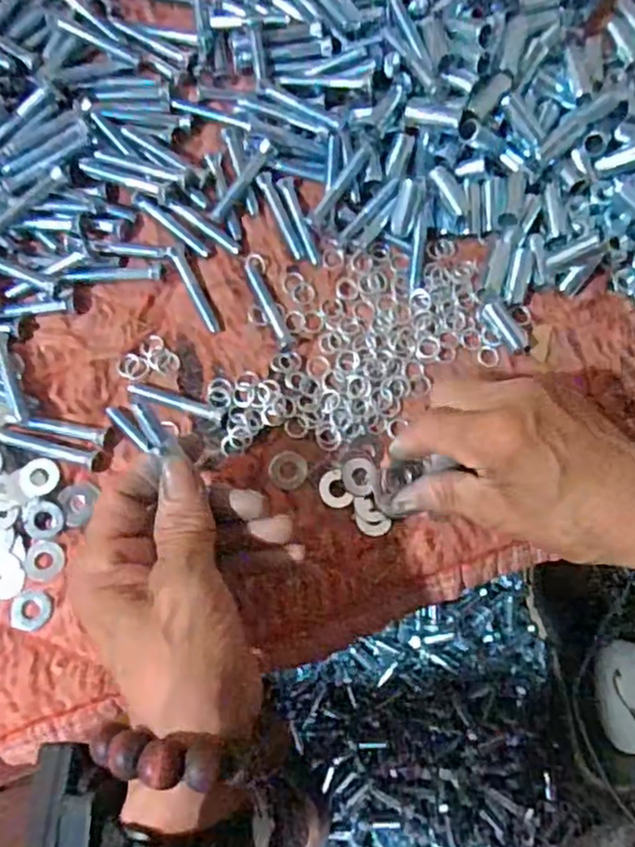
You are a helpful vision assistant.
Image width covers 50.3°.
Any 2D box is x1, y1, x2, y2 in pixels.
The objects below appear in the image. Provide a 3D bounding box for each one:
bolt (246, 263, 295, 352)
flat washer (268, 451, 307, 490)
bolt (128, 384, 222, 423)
[{"bbox_3d":[-0.029,-0.069,0.400,0.009,0.004,0.058,-25,82,-6],"label":"bolt"},{"bbox_3d":[-0.016,0.026,0.381,0.022,0.005,0.022,0,80,-2],"label":"flat washer"},{"bbox_3d":[-0.080,-0.013,0.382,0.053,0.010,0.008,17,79,1],"label":"bolt"}]

